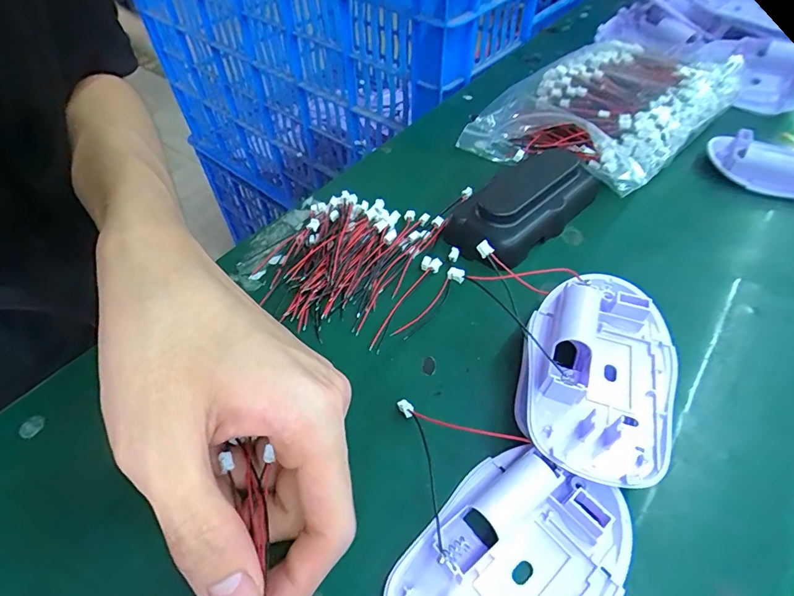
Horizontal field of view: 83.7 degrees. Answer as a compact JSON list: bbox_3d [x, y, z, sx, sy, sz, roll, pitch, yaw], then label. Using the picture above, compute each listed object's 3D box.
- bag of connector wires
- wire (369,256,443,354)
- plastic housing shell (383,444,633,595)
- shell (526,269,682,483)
[{"bbox_3d":[0.150,-0.140,0.326,0.132,0.044,0.172,37,61,27],"label":"bag of connector wires"},{"bbox_3d":[0.004,0.002,0.244,0.011,0.007,0.068,26,56,21],"label":"wire"},{"bbox_3d":[0.040,0.095,0.157,0.089,0.017,0.060,-37,59,-25],"label":"plastic housing shell"},{"bbox_3d":[0.087,0.032,0.193,0.061,0.036,0.091,18,54,16],"label":"shell"}]

